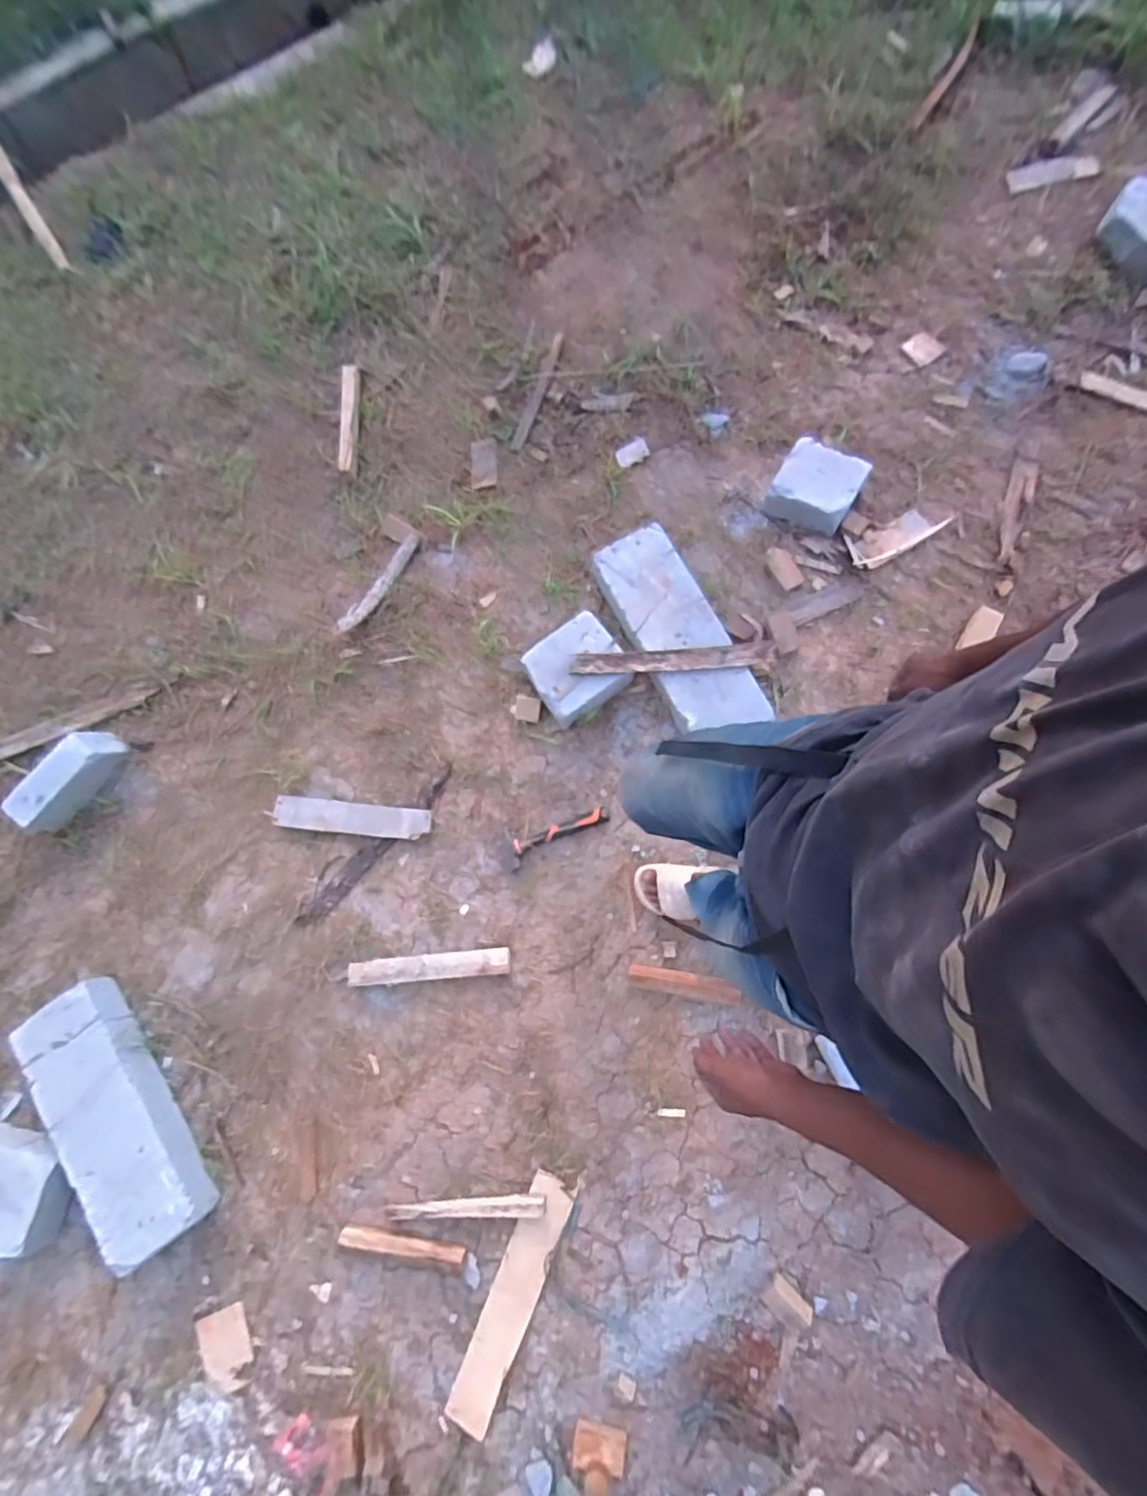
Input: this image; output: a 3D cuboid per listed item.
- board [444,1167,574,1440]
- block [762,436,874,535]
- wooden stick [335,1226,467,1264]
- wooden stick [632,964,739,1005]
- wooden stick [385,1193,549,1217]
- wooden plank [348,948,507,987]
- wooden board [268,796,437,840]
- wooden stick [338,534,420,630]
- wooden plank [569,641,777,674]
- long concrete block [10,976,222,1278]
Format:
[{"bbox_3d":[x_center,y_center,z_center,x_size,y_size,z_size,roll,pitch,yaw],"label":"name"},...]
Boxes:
[{"bbox_3d":[-0.129,1.184,1.290,0.098,0.026,0.485,22,76,7],"label":"board"},{"bbox_3d":[0.624,-0.672,1.527,0.205,0.089,0.203,30,80,9],"label":"block"},{"bbox_3d":[-0.372,1.081,1.307,0.271,0.024,0.038,6,77,5],"label":"wooden stick"},{"bbox_3d":[0.259,0.550,1.396,0.259,0.026,0.053,8,78,5],"label":"wooden stick"},{"bbox_3d":[-0.234,1.014,1.321,0.337,0.010,0.043,-2,74,0],"label":"wooden stick"},{"bbox_3d":[-0.340,0.517,1.410,0.387,0.040,0.062,-6,77,2],"label":"wooden plank"},{"bbox_3d":[-0.561,0.177,1.524,0.394,0.028,0.081,5,77,4],"label":"wooden board"},{"bbox_3d":[-0.531,-0.453,1.644,0.039,0.065,0.332,30,80,9],"label":"wooden stick"},{"bbox_3d":[0.239,-0.212,1.439,0.491,0.035,0.060,-5,75,5],"label":"wooden plank"},{"bbox_3d":[-1.049,0.833,1.361,0.212,0.100,0.608,-36,78,-5],"label":"long concrete block"}]

